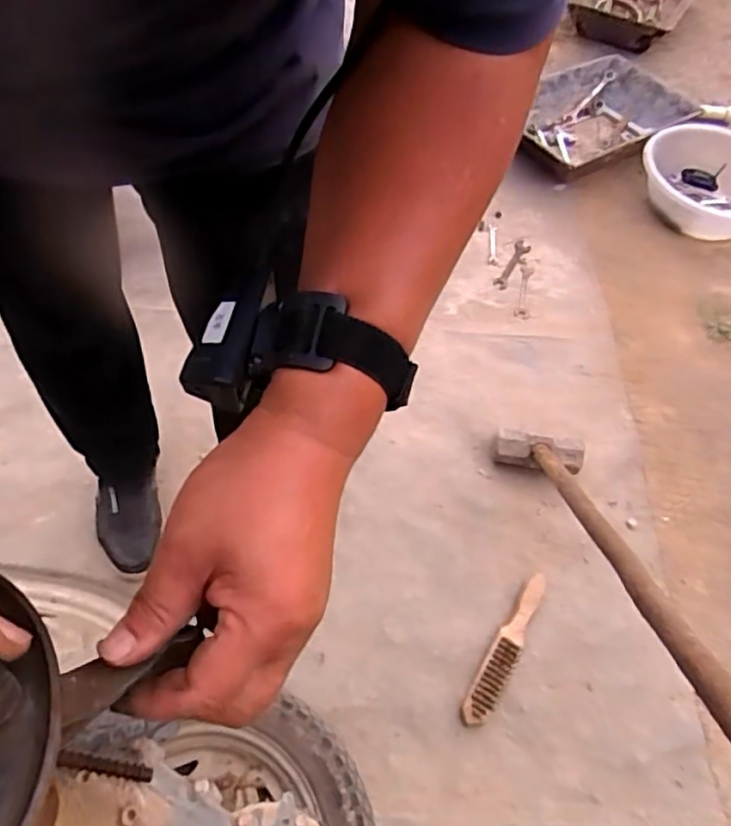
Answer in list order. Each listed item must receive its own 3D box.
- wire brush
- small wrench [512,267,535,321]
[{"bbox_3d":[0.212,0.349,0.944,0.039,0.030,0.244,28,60,15],"label":"wire brush"},{"bbox_3d":[0.345,-0.263,1.376,0.034,0.005,0.151,6,61,13],"label":"small wrench"}]

